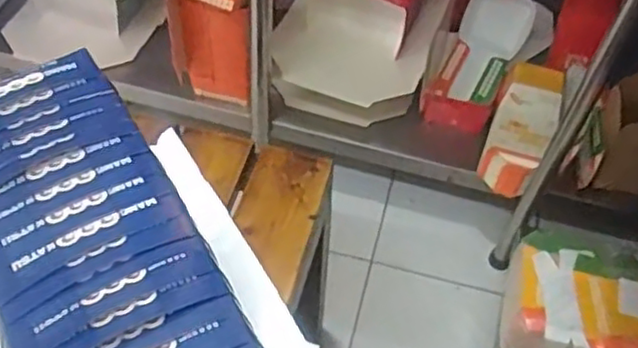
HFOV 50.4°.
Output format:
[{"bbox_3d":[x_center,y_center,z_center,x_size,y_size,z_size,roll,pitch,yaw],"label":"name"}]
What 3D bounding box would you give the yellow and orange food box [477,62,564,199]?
[{"bbox_3d":[0.367,-0.095,1.207,0.110,0.082,0.269,20,70,11],"label":"yellow and orange food box"}]

